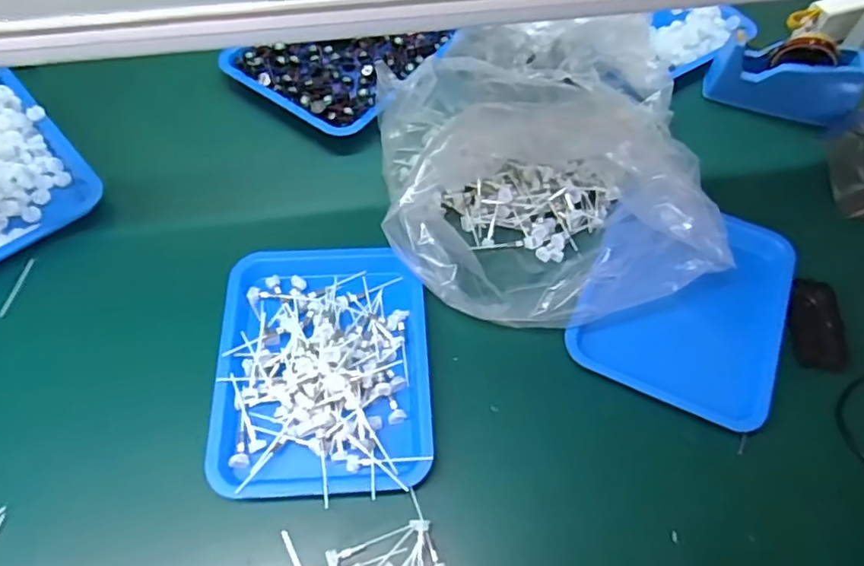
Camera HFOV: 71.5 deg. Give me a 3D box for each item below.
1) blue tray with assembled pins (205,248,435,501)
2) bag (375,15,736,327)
[{"bbox_3d":[-0.117,0.079,0.656,0.225,0.035,0.296,-1,60,-4],"label":"blue tray with assembled pins"},{"bbox_3d":[0.137,-0.171,0.762,0.397,0.136,0.453,1,60,-3],"label":"bag"}]

